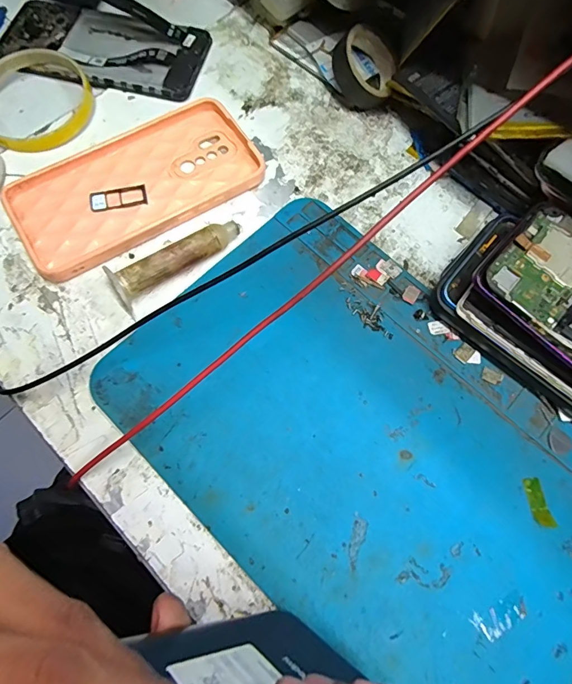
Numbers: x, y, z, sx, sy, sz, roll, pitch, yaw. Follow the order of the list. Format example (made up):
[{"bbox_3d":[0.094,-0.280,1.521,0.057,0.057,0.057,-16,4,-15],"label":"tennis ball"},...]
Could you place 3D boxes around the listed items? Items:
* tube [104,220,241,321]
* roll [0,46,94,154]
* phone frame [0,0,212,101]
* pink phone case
[{"bbox_3d":[-0.069,-0.053,0.264,0.088,0.022,0.021,-38,77,-13],"label":"tube"},{"bbox_3d":[-0.184,-0.178,0.305,0.081,0.014,0.084,-38,77,-13],"label":"roll"},{"bbox_3d":[-0.142,-0.233,0.328,0.156,0.012,0.073,14,72,3],"label":"phone frame"},{"bbox_3d":[-0.103,-0.110,0.289,0.163,0.010,0.085,-31,75,-11],"label":"pink phone case"}]

